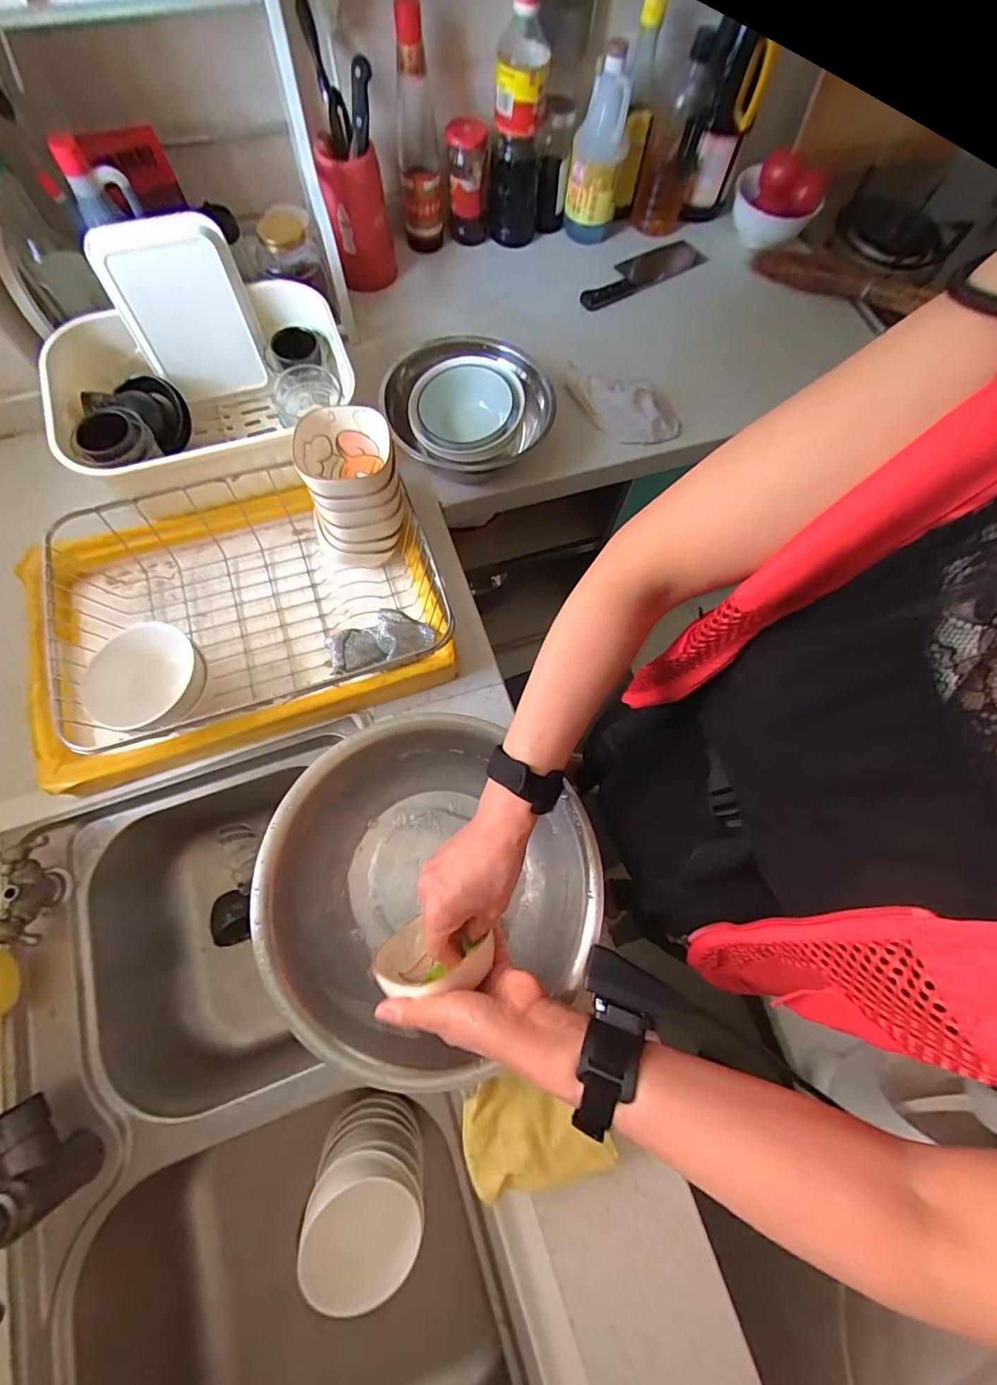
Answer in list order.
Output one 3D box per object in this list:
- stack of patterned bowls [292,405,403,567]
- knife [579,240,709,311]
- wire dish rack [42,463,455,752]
[{"bbox_3d":[-0.159,-0.215,0.557,0.096,0.160,0.087,-14,73,-7],"label":"stack of patterned bowls"},{"bbox_3d":[0.251,-0.737,0.868,0.277,0.025,0.066,-35,77,-13],"label":"knife"},{"bbox_3d":[-0.275,-0.120,0.573,0.384,0.112,0.278,-18,73,-8],"label":"wire dish rack"}]

